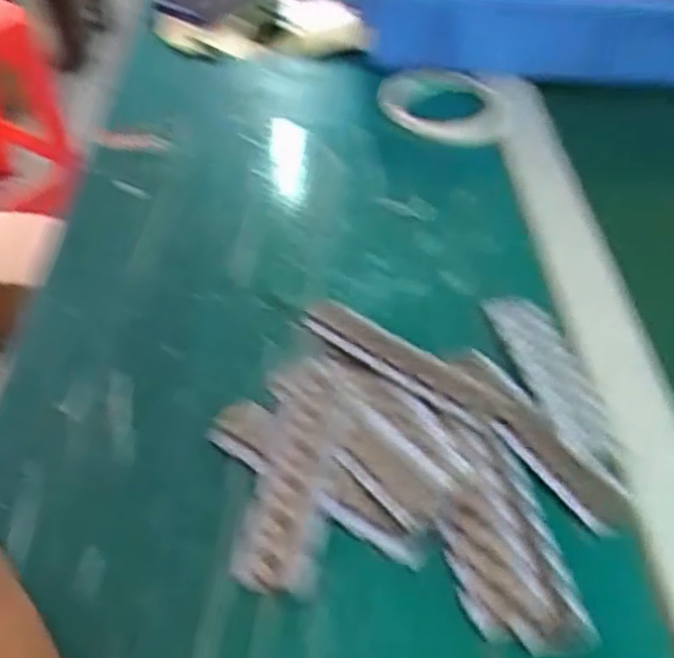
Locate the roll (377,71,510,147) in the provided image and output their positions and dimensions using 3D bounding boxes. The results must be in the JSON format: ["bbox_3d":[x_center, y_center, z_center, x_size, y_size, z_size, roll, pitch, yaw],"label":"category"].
[{"bbox_3d":[0.086,-0.177,0.616,0.113,0.011,0.113,-32,52,-31],"label":"roll"}]

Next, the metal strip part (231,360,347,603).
[{"bbox_3d":[-0.017,0.059,0.353,0.033,0.007,0.123,5,46,9],"label":"metal strip part"}]

